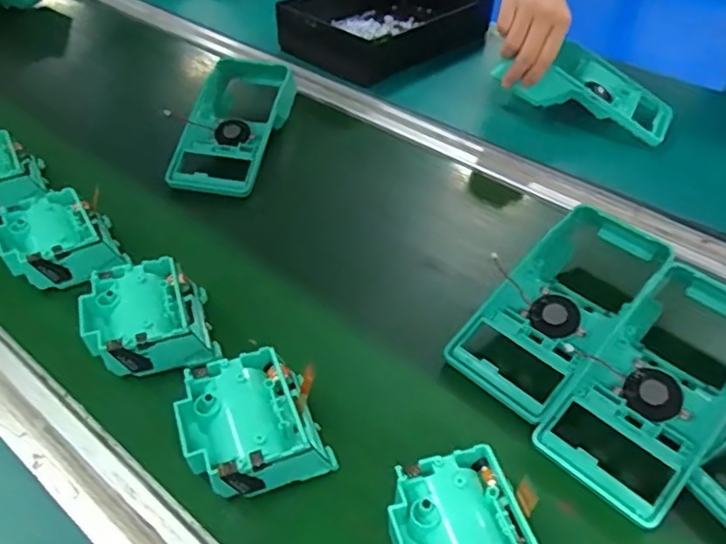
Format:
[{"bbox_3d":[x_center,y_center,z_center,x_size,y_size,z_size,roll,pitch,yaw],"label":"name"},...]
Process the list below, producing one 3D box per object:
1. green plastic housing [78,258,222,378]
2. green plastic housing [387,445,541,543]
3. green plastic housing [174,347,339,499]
[{"bbox_3d":[-0.146,0.033,0.404,0.082,0.044,0.076,-13,43,-20],"label":"green plastic housing"},{"bbox_3d":[0.052,0.138,0.302,0.071,0.038,0.077,-9,42,-16],"label":"green plastic housing"},{"bbox_3d":[-0.065,0.093,0.351,0.080,0.046,0.078,-14,43,-21],"label":"green plastic housing"}]

